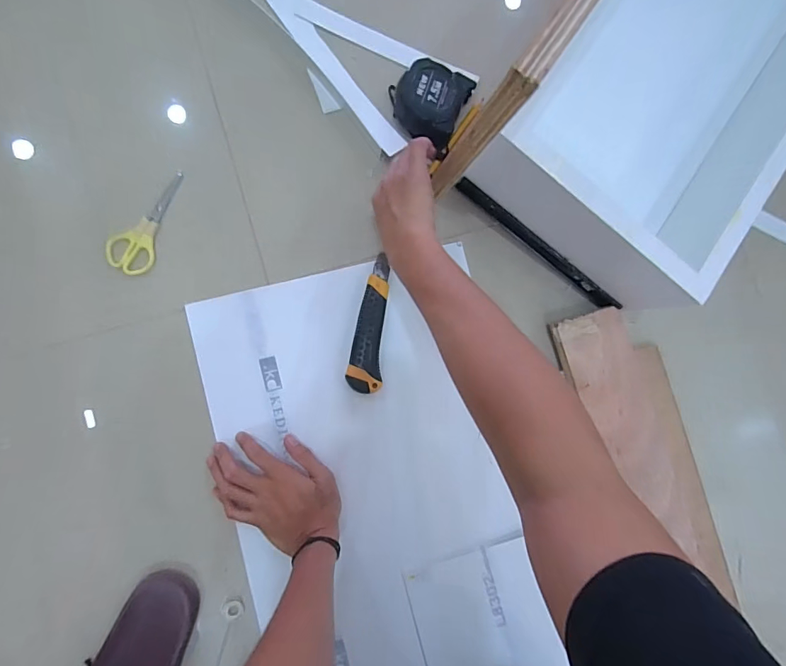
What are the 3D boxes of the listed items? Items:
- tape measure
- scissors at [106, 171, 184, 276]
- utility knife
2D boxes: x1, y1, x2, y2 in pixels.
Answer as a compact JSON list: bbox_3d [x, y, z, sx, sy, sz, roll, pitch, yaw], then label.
[{"bbox_3d":[0.035,-0.272,0.496,0.096,0.044,0.096,24,84,-4],"label":"tape measure"},{"bbox_3d":[-0.279,-0.129,0.471,0.048,0.008,0.128,22,85,-4],"label":"scissors"},{"bbox_3d":[-0.025,-0.012,0.481,0.037,0.018,0.156,8,85,-4],"label":"utility knife"}]

